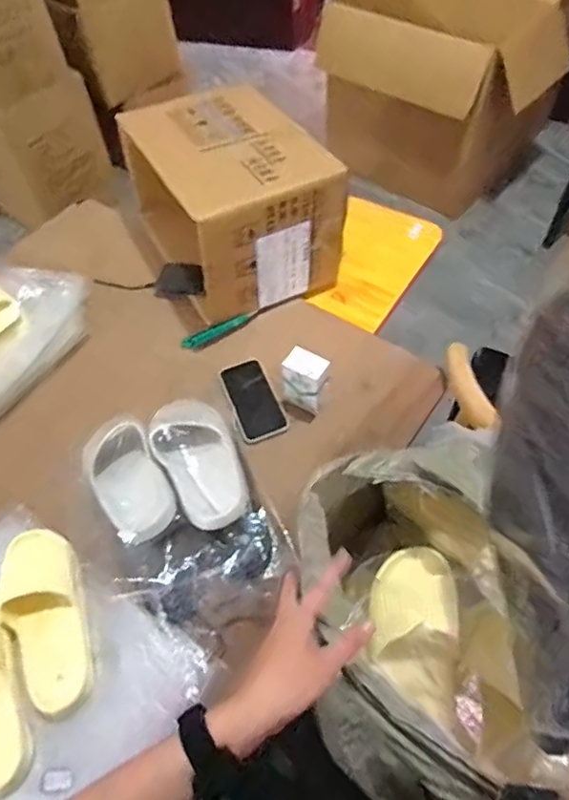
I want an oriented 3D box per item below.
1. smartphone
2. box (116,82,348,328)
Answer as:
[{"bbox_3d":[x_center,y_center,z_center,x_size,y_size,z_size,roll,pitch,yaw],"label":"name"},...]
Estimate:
[{"bbox_3d":[-0.053,-0.001,0.953,0.085,0.007,0.148,-17,68,-14],"label":"smartphone"},{"bbox_3d":[-0.100,-0.384,1.070,0.287,0.234,0.362,-27,58,-15],"label":"box"}]

